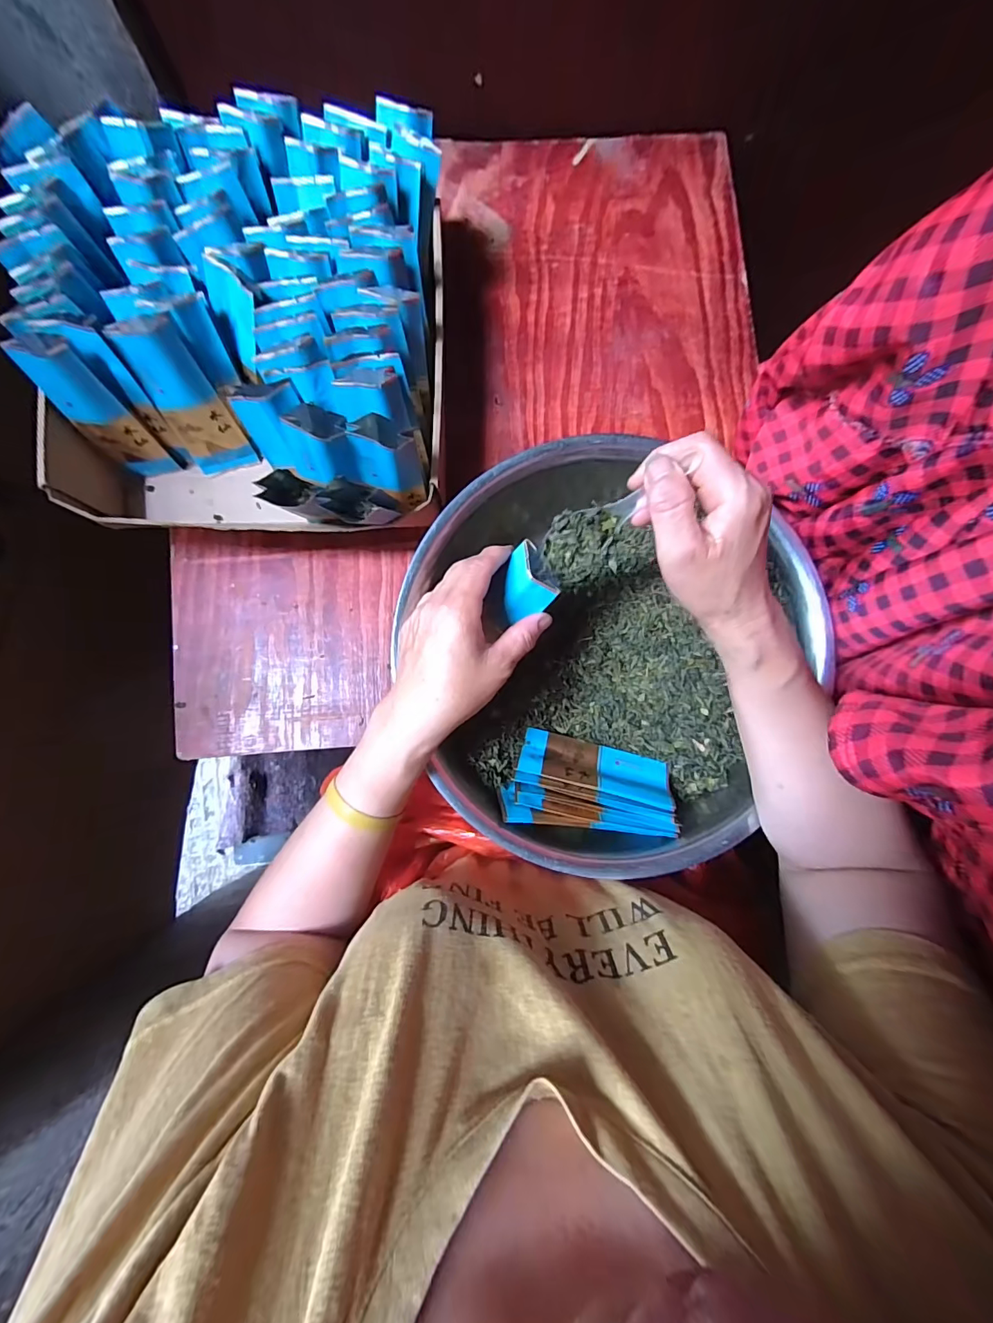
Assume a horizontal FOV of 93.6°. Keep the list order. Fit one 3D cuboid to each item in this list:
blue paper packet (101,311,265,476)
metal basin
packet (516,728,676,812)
[{"bbox_3d":[-0.265,-0.223,0.404,0.053,0.124,0.016,-18,55,-4],"label":"blue paper packet"},{"bbox_3d":[0.077,0.002,0.407,0.313,0.106,0.310,0,86,-2],"label":"metal basin"},{"bbox_3d":[0.084,0.090,0.398,0.127,0.053,0.005,14,124,6],"label":"packet"}]

